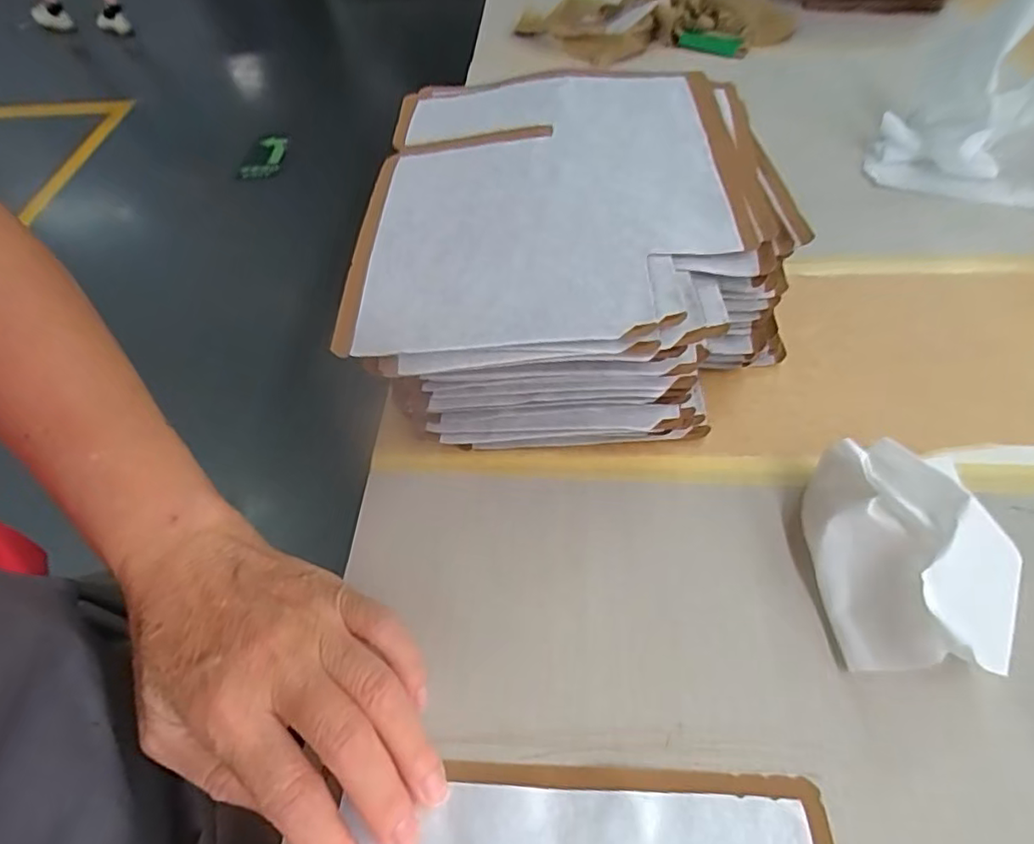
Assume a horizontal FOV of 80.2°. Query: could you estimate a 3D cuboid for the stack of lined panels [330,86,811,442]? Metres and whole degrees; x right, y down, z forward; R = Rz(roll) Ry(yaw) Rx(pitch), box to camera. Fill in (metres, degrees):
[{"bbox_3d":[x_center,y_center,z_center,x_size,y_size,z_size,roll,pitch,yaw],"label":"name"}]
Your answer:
[{"bbox_3d":[0.038,-0.101,0.367,0.219,0.106,0.251,-2,52,4],"label":"stack of lined panels"}]

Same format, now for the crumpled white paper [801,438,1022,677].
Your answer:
[{"bbox_3d":[0.176,0.054,0.273,0.077,0.043,0.106,-2,52,4],"label":"crumpled white paper"}]

